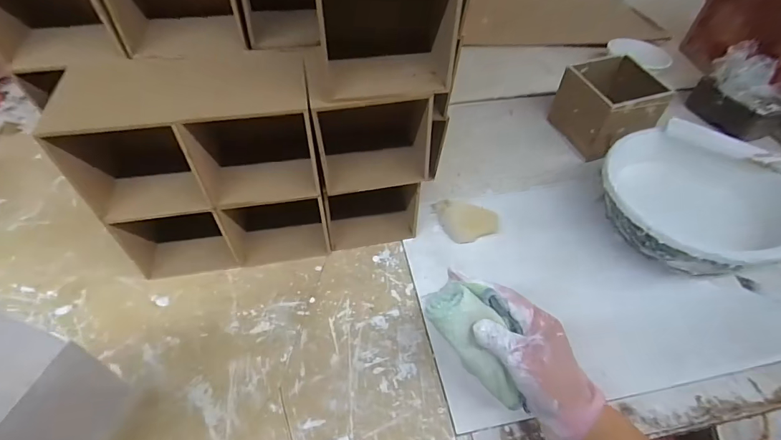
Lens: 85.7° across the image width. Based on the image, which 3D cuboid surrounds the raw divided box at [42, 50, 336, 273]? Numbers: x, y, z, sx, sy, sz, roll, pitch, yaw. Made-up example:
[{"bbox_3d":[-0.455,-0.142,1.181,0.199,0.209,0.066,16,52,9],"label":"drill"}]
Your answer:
[{"bbox_3d":[-0.197,-0.050,0.470,0.230,0.224,0.106,-9,51,-8],"label":"raw divided box"}]

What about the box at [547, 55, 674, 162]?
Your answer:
[{"bbox_3d":[0.341,-0.173,0.656,0.126,0.095,0.128,-18,52,-15],"label":"box"}]

